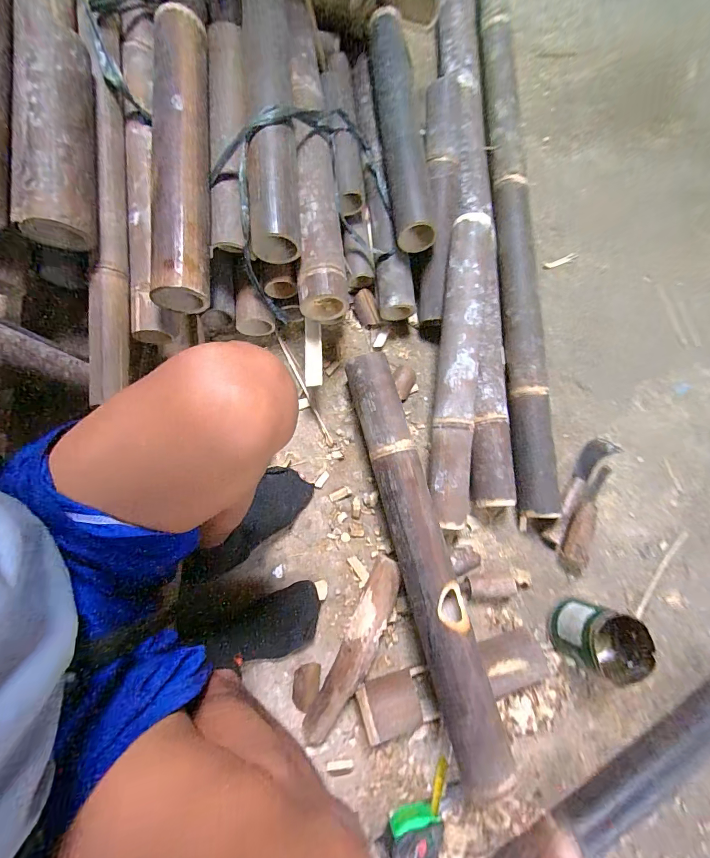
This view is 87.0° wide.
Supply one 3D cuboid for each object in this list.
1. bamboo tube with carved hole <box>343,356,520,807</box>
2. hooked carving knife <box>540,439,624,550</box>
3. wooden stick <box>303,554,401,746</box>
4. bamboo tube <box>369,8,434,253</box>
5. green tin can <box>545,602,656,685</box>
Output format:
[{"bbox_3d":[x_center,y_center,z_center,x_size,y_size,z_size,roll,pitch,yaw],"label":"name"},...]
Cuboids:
[{"bbox_3d":[0.100,0.181,0.592,0.077,0.088,0.646,-14,80,-6],"label":"bamboo tube with carved hole"},{"bbox_3d":[0.424,0.115,0.699,0.054,0.035,0.241,35,78,8],"label":"hooked carving knife"},{"bbox_3d":[0.006,0.359,0.619,0.063,0.046,0.293,26,79,3],"label":"wooden stick"},{"bbox_3d":[0.089,-0.557,0.716,0.072,0.086,0.480,-9,89,-3],"label":"bamboo tube"},{"bbox_3d":[0.395,0.341,0.610,0.102,0.110,0.095,1,79,-3],"label":"green tin can"}]

